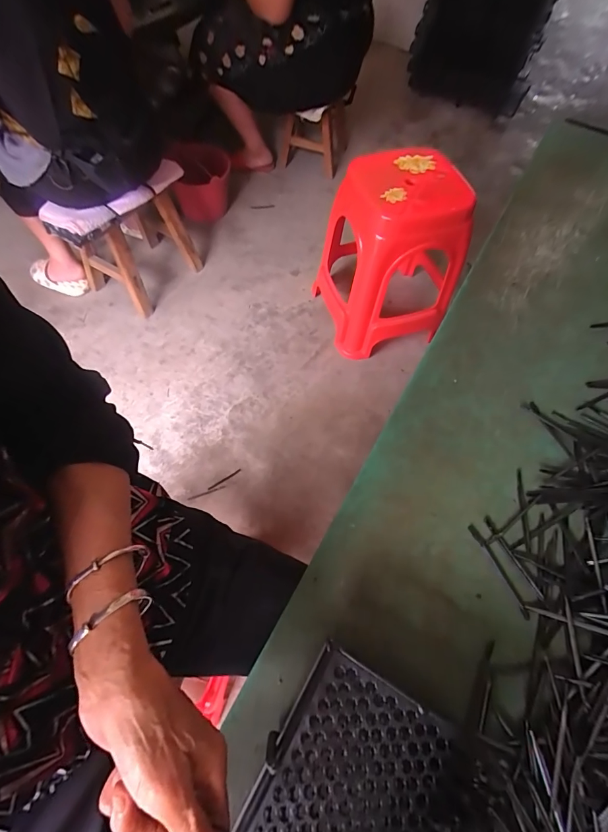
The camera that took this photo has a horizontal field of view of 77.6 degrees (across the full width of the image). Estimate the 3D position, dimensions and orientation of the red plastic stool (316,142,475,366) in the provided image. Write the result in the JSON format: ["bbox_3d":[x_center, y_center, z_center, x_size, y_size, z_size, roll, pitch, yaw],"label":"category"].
[{"bbox_3d":[0.249,-0.452,1.141,0.316,0.500,0.306,-15,64,-9],"label":"red plastic stool"}]

